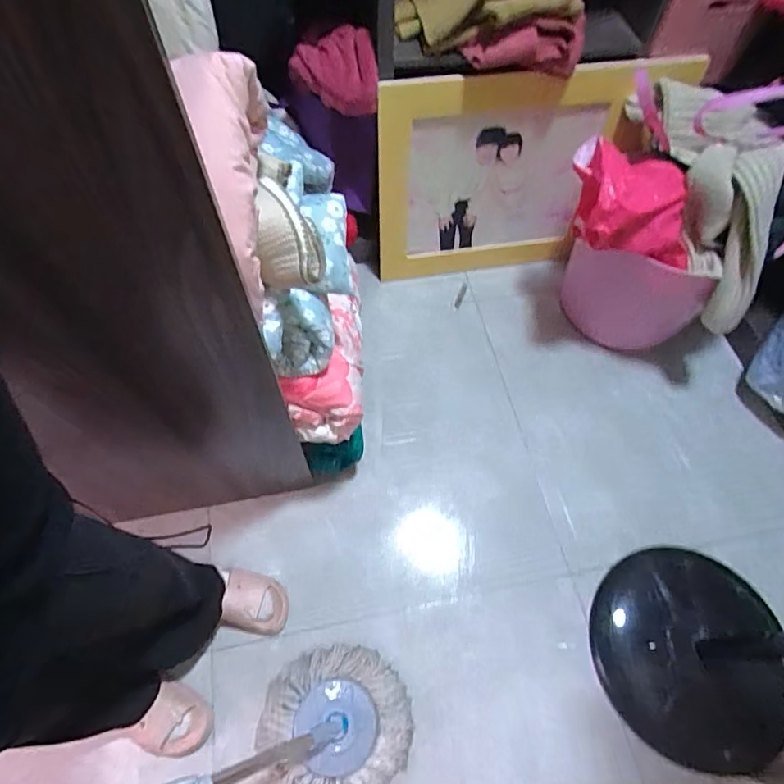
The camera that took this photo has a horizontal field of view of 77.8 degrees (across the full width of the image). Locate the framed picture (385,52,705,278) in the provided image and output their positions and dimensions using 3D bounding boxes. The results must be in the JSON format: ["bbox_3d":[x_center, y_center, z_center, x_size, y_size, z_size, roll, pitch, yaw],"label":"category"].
[{"bbox_3d":[0.304,-0.540,1.286,0.685,0.543,0.058,-4,53,-3],"label":"framed picture"}]

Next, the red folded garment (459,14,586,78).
[{"bbox_3d":[0.277,-0.729,1.028,0.252,0.101,0.072,1,61,-1],"label":"red folded garment"}]

